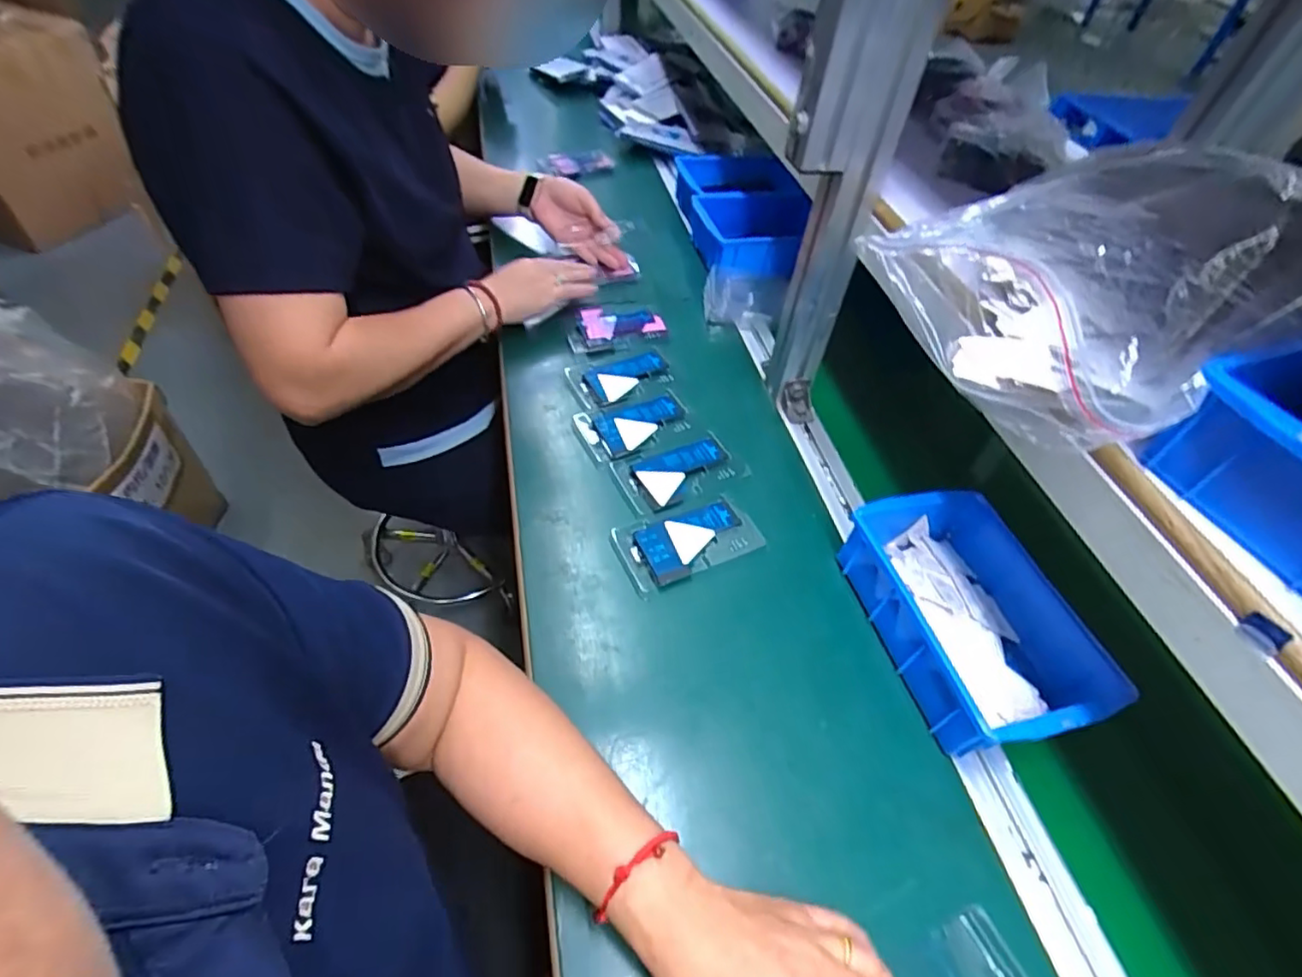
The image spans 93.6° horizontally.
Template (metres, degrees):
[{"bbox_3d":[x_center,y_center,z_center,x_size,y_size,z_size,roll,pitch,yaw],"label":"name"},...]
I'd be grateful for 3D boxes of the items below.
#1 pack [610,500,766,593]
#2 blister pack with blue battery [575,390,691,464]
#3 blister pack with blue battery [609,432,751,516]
[{"bbox_3d":[0.035,0.048,0.555,0.127,0.007,0.064,-13,52,-17],"label":"pack"},{"bbox_3d":[-0.015,-0.068,0.650,0.117,0.009,0.071,-20,54,-21],"label":"blister pack with blue battery"},{"bbox_3d":[0.029,-0.017,0.611,0.121,0.008,0.071,-20,54,-21],"label":"blister pack with blue battery"}]

